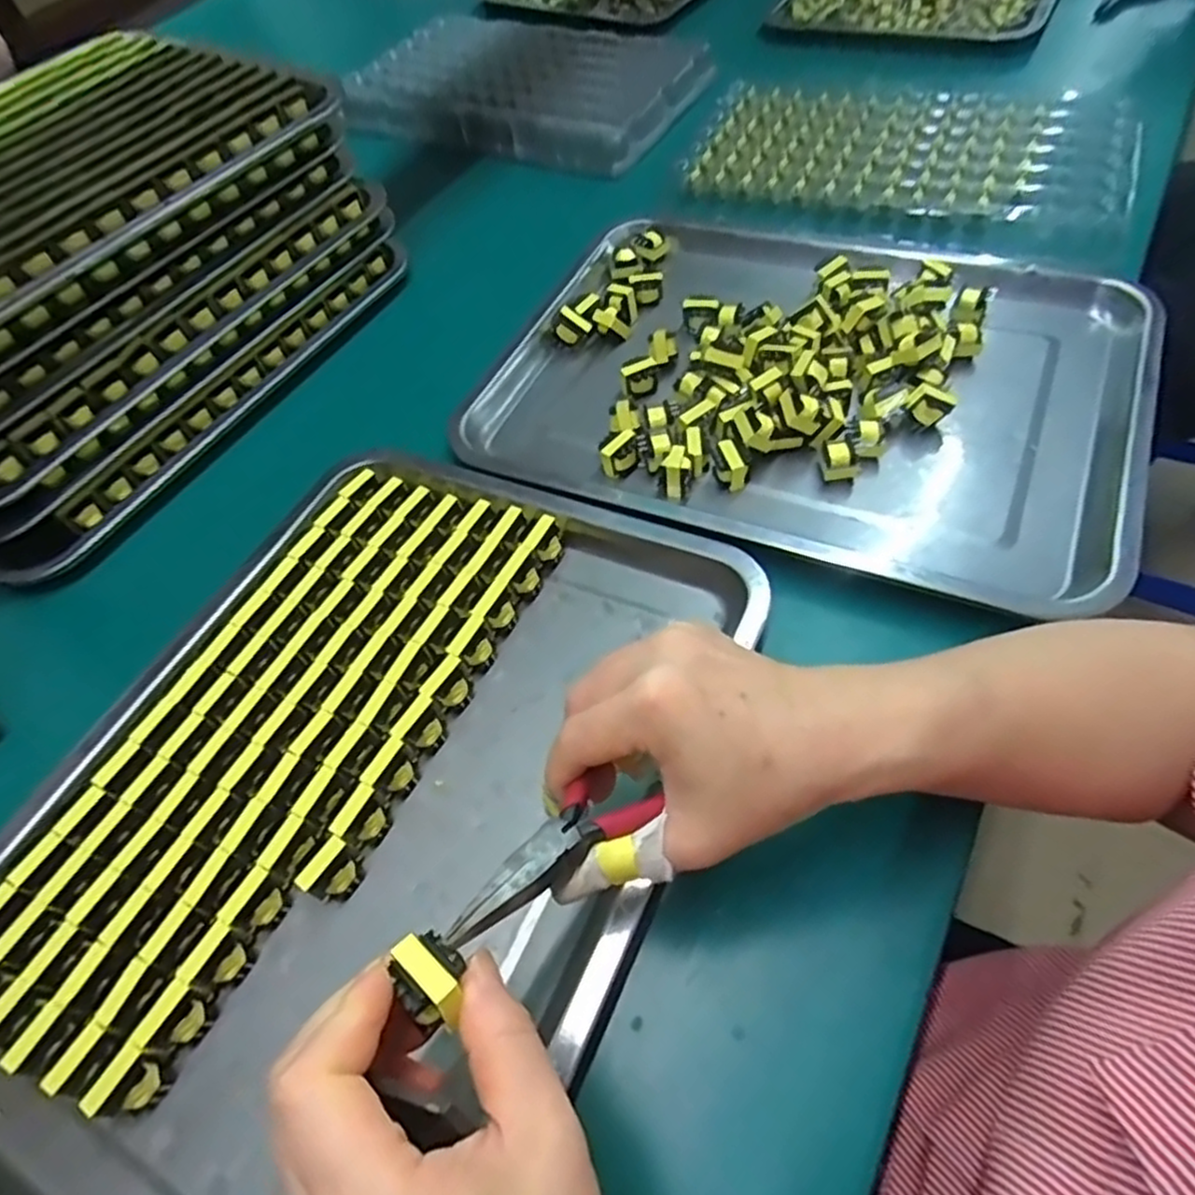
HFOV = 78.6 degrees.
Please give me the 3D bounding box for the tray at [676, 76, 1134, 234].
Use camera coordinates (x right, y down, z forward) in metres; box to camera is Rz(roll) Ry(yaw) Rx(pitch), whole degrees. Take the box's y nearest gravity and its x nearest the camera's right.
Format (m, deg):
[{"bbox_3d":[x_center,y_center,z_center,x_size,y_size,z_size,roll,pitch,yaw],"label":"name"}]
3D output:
[{"bbox_3d":[0.255,-0.383,0.609,0.335,0.024,0.182,19,60,18],"label":"tray"}]

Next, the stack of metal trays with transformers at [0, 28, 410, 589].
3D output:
[{"bbox_3d":[-0.379,-0.229,0.524,0.270,0.152,0.369,24,62,20],"label":"stack of metal trays with transformers"}]

